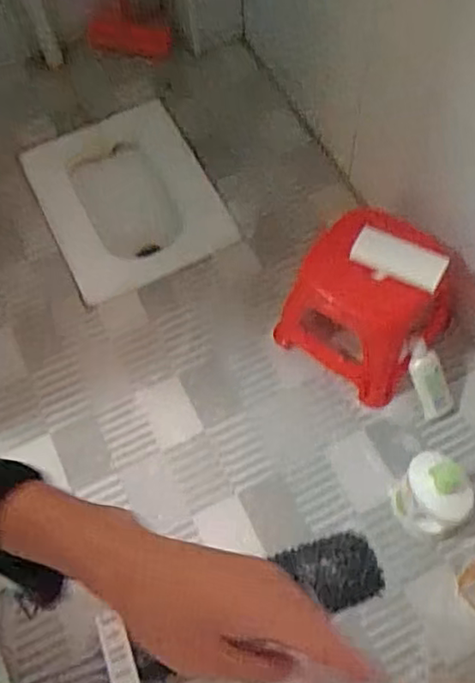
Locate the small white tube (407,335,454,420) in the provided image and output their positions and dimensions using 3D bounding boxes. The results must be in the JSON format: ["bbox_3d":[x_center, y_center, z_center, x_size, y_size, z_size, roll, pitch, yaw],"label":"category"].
[{"bbox_3d":[0.386,0.074,1.295,0.061,0.179,0.035,-29,24,-11],"label":"small white tube"}]

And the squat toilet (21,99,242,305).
[{"bbox_3d":[-0.292,-0.362,1.755,0.431,0.169,0.576,-26,65,-10],"label":"squat toilet"}]

